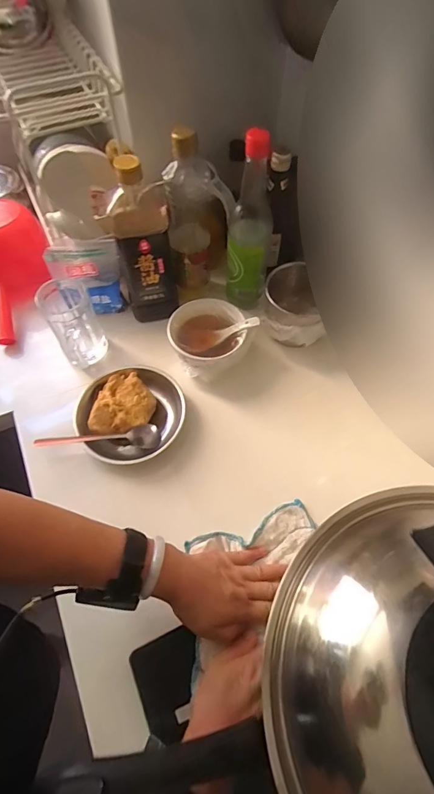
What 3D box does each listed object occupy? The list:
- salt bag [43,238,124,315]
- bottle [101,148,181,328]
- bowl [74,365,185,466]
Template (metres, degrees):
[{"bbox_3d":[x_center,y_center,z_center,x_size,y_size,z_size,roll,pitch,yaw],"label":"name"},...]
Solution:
[{"bbox_3d":[-0.213,-0.202,0.659,0.111,0.133,0.064,-24,63,-13],"label":"salt bag"},{"bbox_3d":[-0.121,-0.248,0.617,0.094,0.251,0.100,-13,61,-7],"label":"bottle"},{"bbox_3d":[-0.130,0.028,0.598,0.158,0.065,0.152,0,60,0],"label":"bowl"}]

